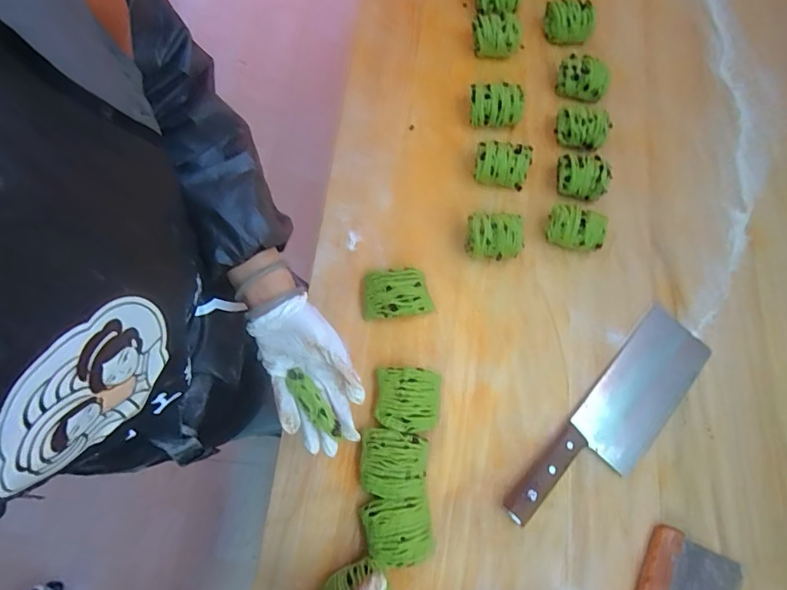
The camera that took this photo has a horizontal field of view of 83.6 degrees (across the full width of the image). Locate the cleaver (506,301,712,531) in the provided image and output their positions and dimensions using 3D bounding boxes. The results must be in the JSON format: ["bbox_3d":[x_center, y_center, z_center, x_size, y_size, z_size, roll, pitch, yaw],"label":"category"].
[{"bbox_3d":[0.262,0.152,0.517,0.090,0.022,0.315,41,78,11],"label":"cleaver"}]

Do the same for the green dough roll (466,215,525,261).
[{"bbox_3d":[0.129,-0.075,0.567,0.073,0.049,0.060,0,74,0],"label":"green dough roll"}]

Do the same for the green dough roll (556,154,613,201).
[{"bbox_3d":[0.255,-0.160,0.595,0.068,0.046,0.053,13,74,4],"label":"green dough roll"}]

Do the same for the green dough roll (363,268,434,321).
[{"bbox_3d":[0.005,-0.001,0.554,0.085,0.035,0.060,-3,74,-1],"label":"green dough roll"}]

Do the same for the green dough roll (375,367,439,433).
[{"bbox_3d":[0.016,0.124,0.519,0.074,0.032,0.071,4,74,1],"label":"green dough roll"}]

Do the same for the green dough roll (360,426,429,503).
[{"bbox_3d":[0.000,0.192,0.498,0.074,0.031,0.069,8,74,2],"label":"green dough roll"}]

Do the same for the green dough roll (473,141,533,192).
[{"bbox_3d":[0.148,-0.179,0.598,0.073,0.045,0.056,16,74,5],"label":"green dough roll"}]

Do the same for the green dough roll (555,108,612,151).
[{"bbox_3d":[0.265,-0.235,0.613,0.073,0.044,0.054,11,74,3],"label":"green dough roll"}]

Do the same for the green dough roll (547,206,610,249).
[{"bbox_3d":[0.238,-0.088,0.575,0.073,0.044,0.050,13,74,4],"label":"green dough roll"}]

